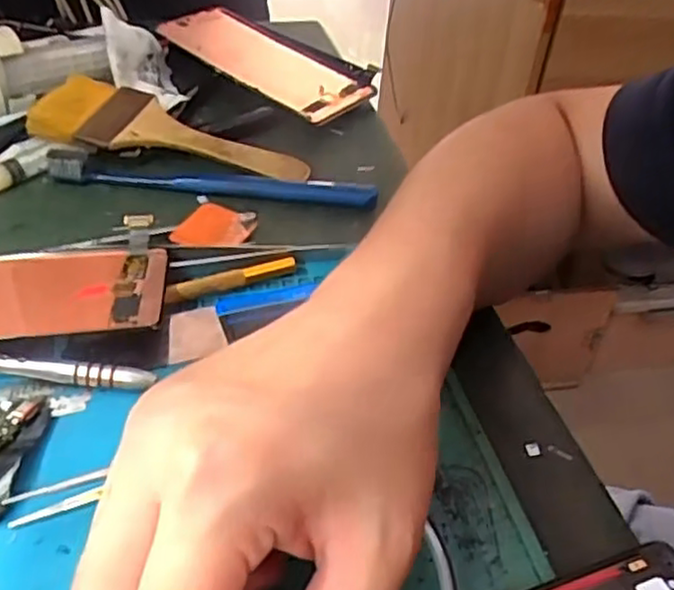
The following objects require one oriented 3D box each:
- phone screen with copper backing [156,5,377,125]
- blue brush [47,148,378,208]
[{"bbox_3d":[-0.045,-0.172,0.510,0.155,0.009,0.086,34,47,21],"label":"phone screen with copper backing"},{"bbox_3d":[-0.071,-0.067,0.403,0.186,0.014,0.013,6,40,0],"label":"blue brush"}]

